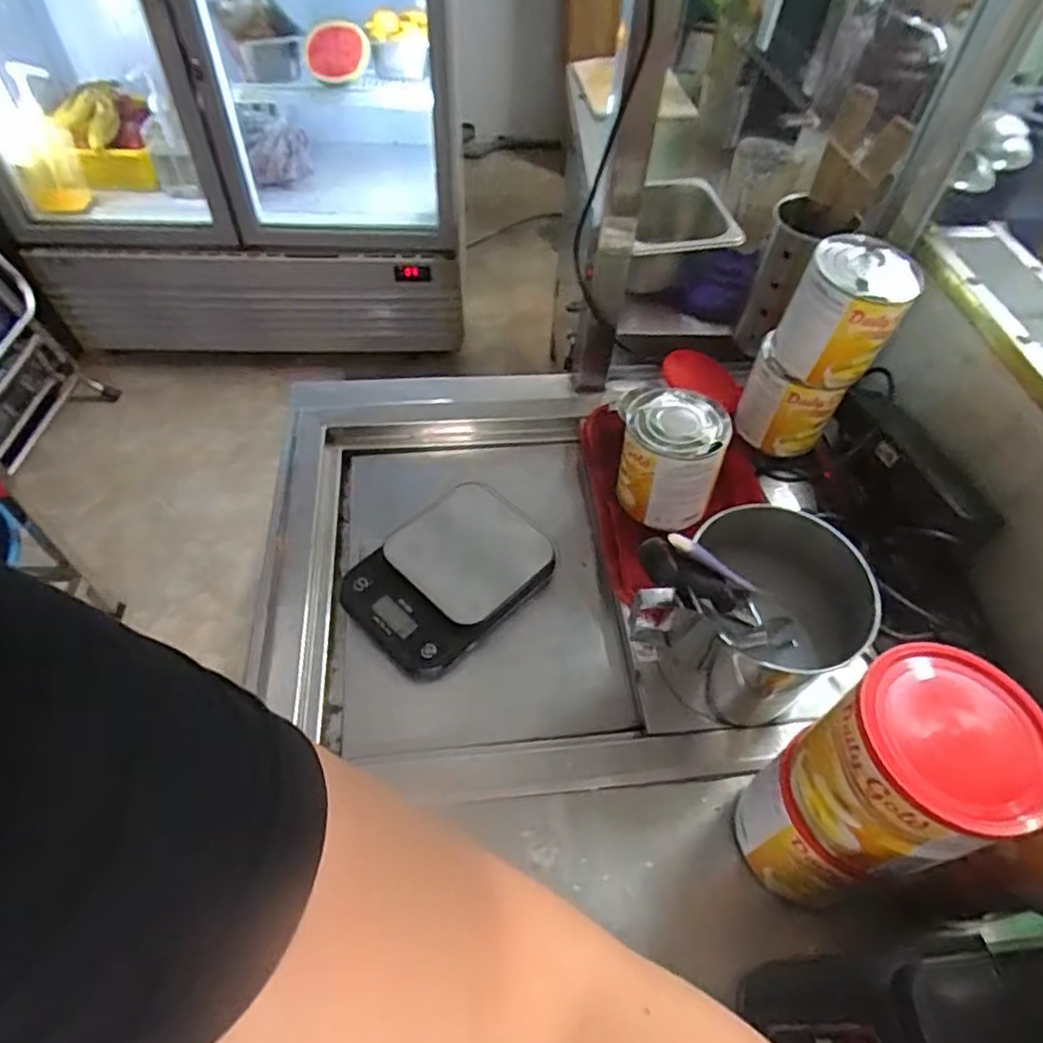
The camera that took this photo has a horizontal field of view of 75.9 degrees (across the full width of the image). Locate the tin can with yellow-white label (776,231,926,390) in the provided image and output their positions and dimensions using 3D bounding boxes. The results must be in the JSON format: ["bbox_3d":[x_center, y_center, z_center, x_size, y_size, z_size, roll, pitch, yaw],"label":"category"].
[{"bbox_3d":[0.309,-0.199,0.649,0.097,0.114,0.093,1,52,-1],"label":"tin can with yellow-white label"}]

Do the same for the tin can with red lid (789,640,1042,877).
[{"bbox_3d":[0.223,0.138,0.383,0.097,0.119,0.098,-21,55,-17],"label":"tin can with red lid"}]

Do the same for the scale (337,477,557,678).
[{"bbox_3d":[-0.073,0.050,0.669,0.146,0.035,0.197,38,60,24],"label":"scale"}]

